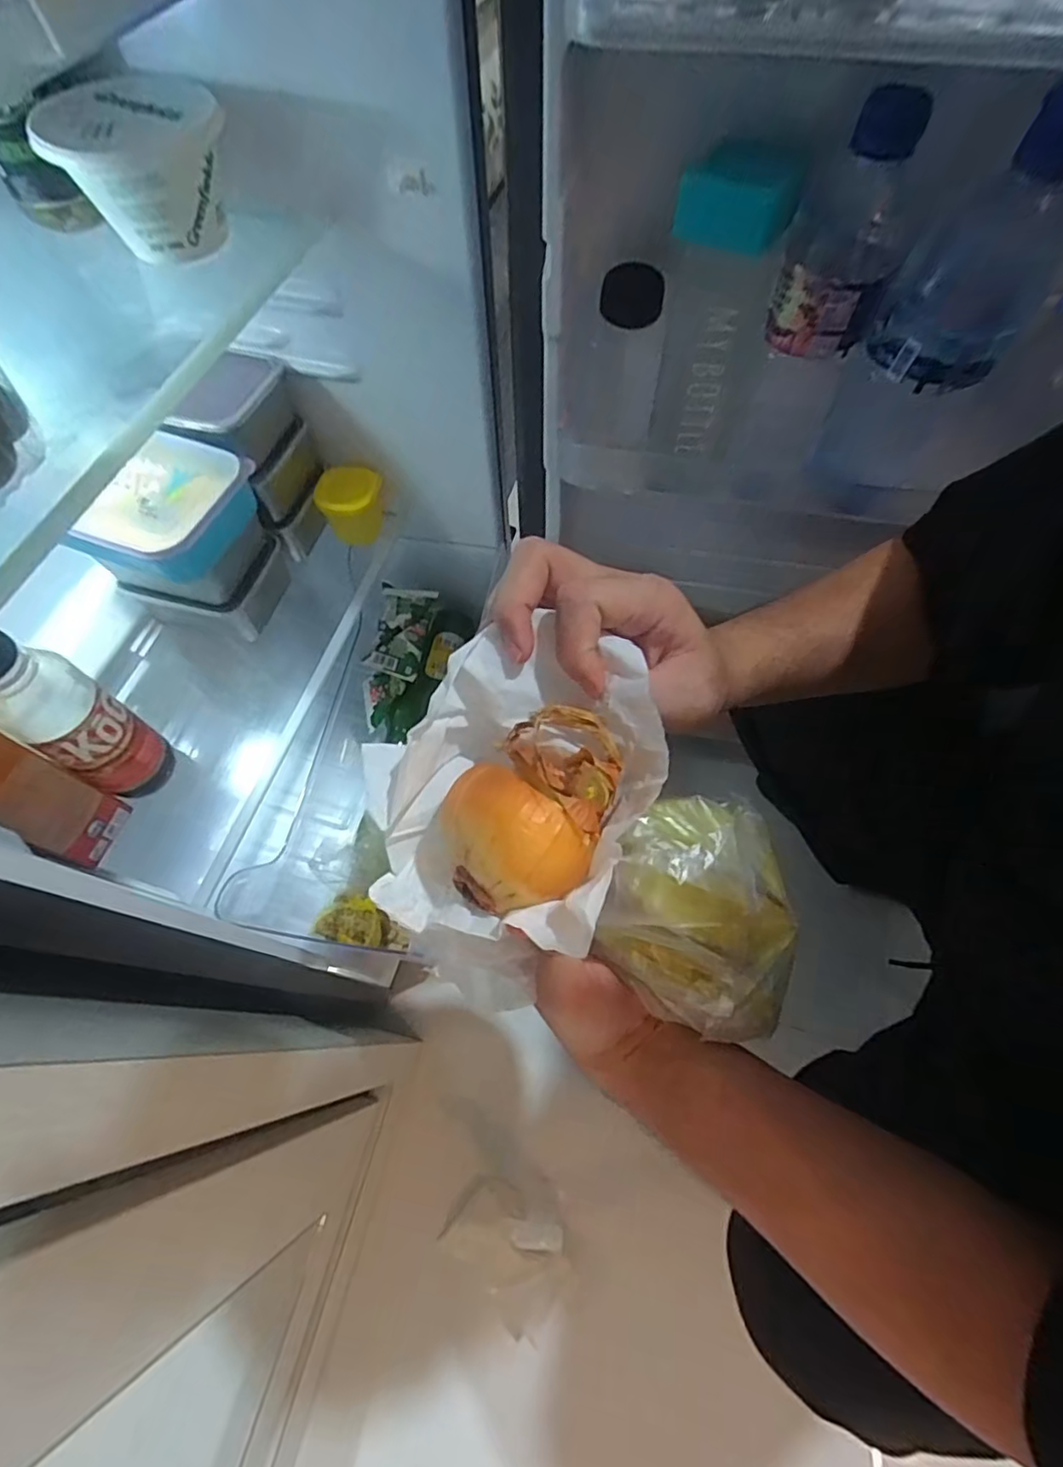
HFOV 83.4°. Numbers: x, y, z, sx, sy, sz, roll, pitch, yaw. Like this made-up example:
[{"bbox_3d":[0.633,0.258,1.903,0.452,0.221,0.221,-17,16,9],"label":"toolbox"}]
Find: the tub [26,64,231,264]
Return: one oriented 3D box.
[{"bbox_3d":[-0.255,-0.377,0.397,0.105,0.066,0.100,0,64,0],"label":"tub"}]

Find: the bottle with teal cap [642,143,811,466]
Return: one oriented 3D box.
[{"bbox_3d":[0.118,-0.262,0.396,0.064,0.193,0.073,17,65,9],"label":"bottle with teal cap"}]

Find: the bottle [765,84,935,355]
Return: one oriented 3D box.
[{"bbox_3d":[0.176,-0.278,0.326,0.059,0.113,0.052,20,65,10],"label":"bottle"}]

